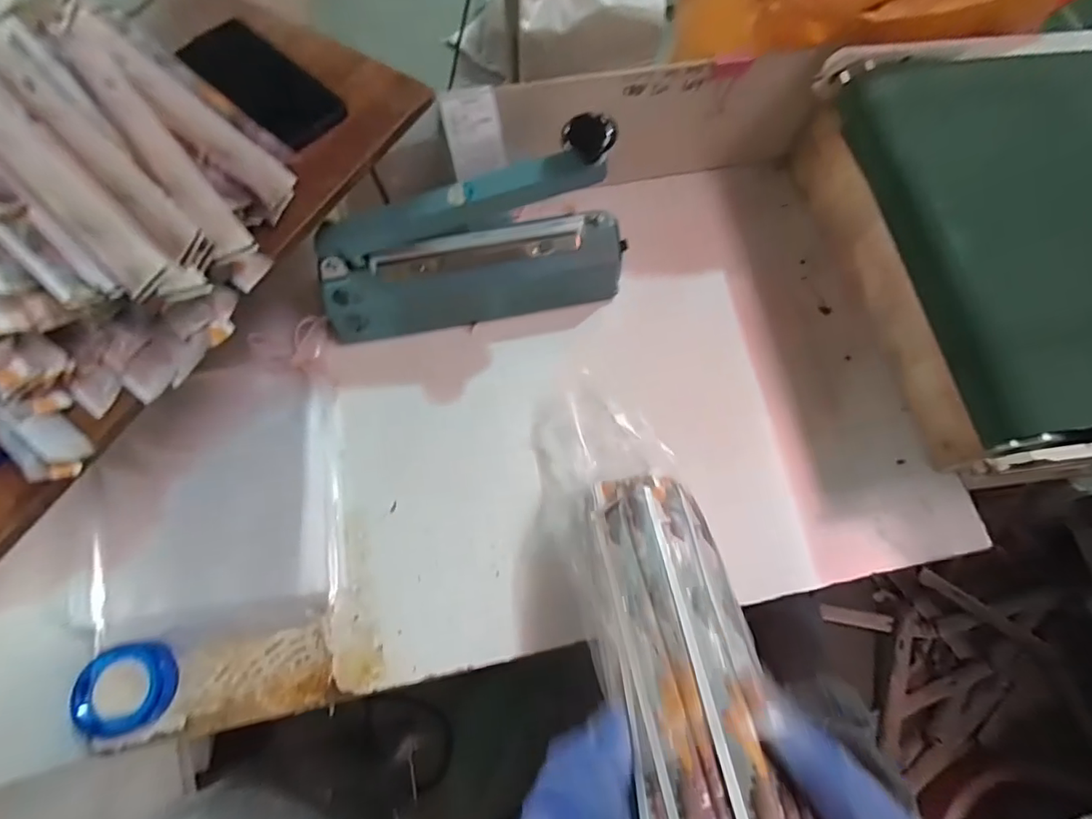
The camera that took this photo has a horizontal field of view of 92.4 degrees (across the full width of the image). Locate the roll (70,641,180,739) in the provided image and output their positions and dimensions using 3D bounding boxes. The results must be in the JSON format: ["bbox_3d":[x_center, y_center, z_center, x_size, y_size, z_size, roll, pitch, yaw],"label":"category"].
[{"bbox_3d":[-0.341,0.227,0.425,0.067,0.021,0.067,9,62,-17],"label":"roll"}]

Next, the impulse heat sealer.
[{"bbox_3d":[-0.070,-0.162,0.507,0.303,0.172,0.078,-11,70,-5],"label":"impulse heat sealer"}]

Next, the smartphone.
[{"bbox_3d":[-0.256,-0.296,0.472,0.169,0.011,0.069,41,74,13],"label":"smartphone"}]

